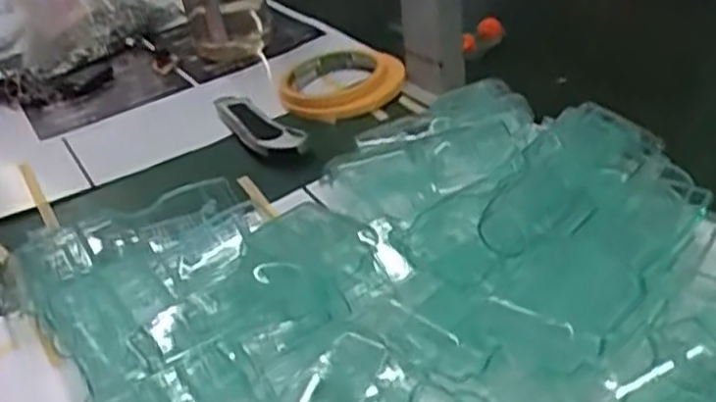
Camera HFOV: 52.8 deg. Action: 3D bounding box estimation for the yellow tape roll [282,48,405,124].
[{"bbox_3d":[-0.019,-0.107,0.623,0.103,0.022,0.113,-18,35,-16],"label":"yellow tape roll"}]

